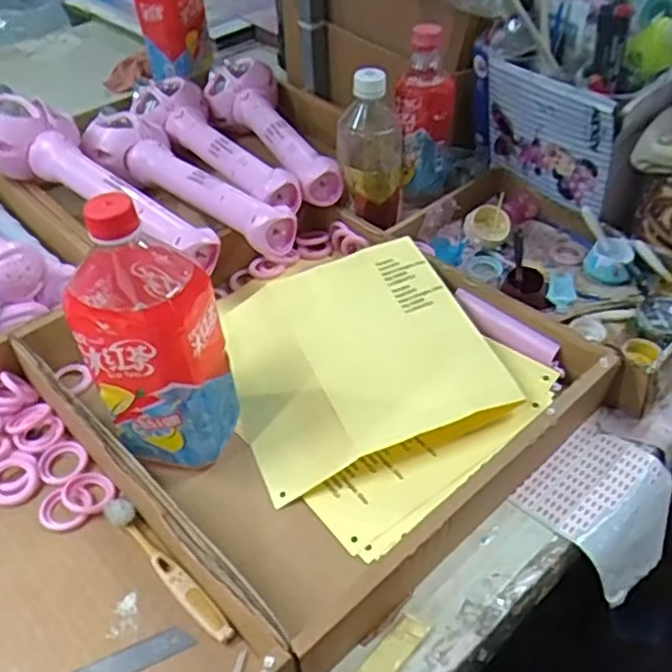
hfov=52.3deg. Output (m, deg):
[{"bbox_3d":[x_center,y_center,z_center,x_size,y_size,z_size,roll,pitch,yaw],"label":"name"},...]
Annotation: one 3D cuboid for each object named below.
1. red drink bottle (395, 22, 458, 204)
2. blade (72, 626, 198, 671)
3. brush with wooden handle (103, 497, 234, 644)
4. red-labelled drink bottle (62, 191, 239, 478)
[{"bbox_3d":[0.096,-0.239,0.725,0.065,0.171,0.067,2,43,3],"label":"red drink bottle"},{"bbox_3d":[-0.139,0.205,0.425,0.098,0.004,0.019,-19,46,-18],"label":"blade"},{"bbox_3d":[-0.117,0.157,0.470,0.139,0.010,0.018,34,53,31],"label":"brush with wooden handle"},{"bbox_3d":[-0.124,0.003,0.483,0.077,0.219,0.079,17,46,18],"label":"red-labelled drink bottle"}]

